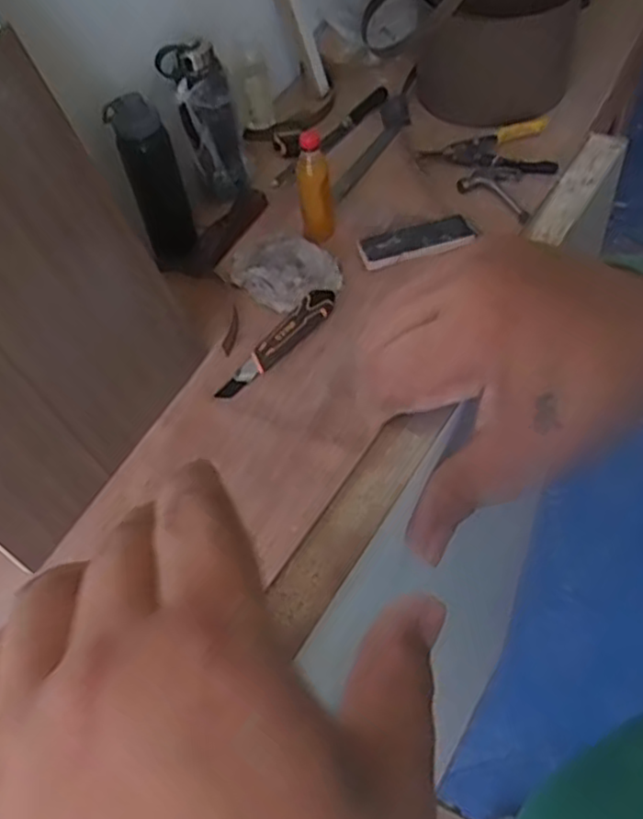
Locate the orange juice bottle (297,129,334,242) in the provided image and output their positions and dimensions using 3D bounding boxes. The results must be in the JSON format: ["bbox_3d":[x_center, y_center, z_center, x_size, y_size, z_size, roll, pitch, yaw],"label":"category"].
[{"bbox_3d":[-0.010,-0.343,1.137,0.052,0.173,0.063,-5,54,2],"label":"orange juice bottle"}]

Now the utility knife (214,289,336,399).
[{"bbox_3d":[-0.058,-0.098,1.054,0.047,0.025,0.235,30,62,23],"label":"utility knife"}]

